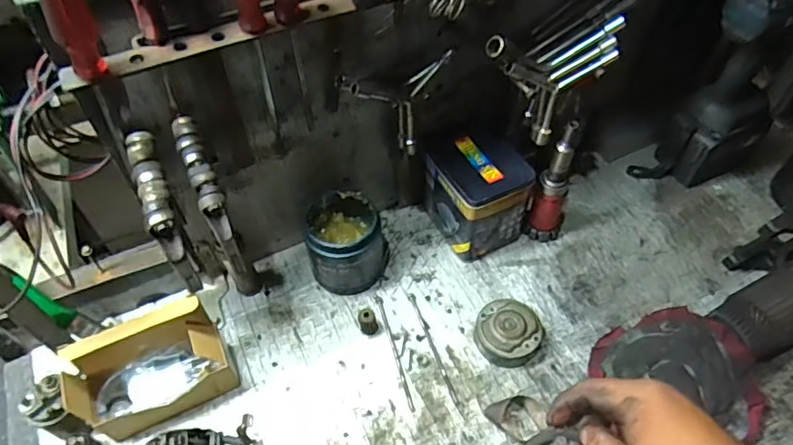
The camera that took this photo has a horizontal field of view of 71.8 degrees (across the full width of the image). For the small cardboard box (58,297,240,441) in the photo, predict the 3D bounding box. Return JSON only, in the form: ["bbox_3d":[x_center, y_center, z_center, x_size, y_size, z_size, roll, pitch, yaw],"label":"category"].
[{"bbox_3d":[-0.252,0.154,0.566,0.145,0.107,0.084,-19,55,-14],"label":"small cardboard box"}]

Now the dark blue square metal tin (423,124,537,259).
[{"bbox_3d":[0.102,-0.036,0.695,0.099,0.125,0.113,-24,56,-16],"label":"dark blue square metal tin"}]

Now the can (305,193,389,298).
[{"bbox_3d":[-0.059,0.026,0.662,0.089,0.096,0.086,0,53,0],"label":"can"}]

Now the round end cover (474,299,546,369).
[{"bbox_3d":[0.128,0.125,0.628,0.072,0.036,0.067,0,53,0],"label":"round end cover"}]

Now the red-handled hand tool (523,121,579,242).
[{"bbox_3d":[0.195,-0.047,0.666,0.045,0.182,0.053,22,56,16],"label":"red-handled hand tool"}]

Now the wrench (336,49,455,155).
[{"bbox_3d":[0.002,-0.117,0.573,0.118,0.109,0.023,-19,54,-14],"label":"wrench"}]

